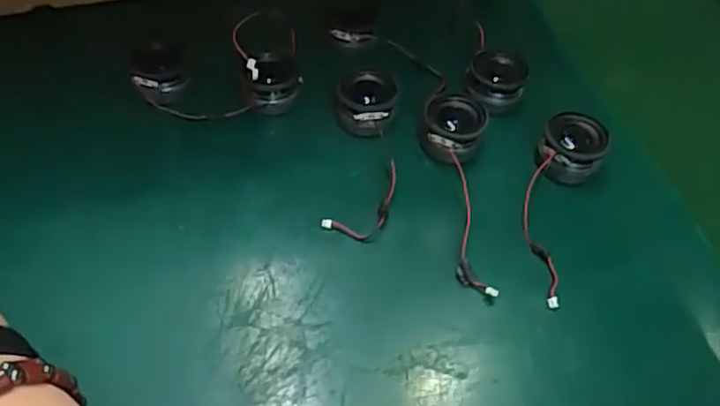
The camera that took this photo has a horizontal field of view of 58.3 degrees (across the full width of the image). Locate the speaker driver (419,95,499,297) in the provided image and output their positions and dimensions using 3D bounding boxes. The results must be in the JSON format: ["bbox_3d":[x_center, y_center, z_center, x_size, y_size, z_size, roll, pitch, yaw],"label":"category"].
[{"bbox_3d":[0.056,-0.007,0.362,0.034,0.030,0.123,2,51,-4],"label":"speaker driver"}]

